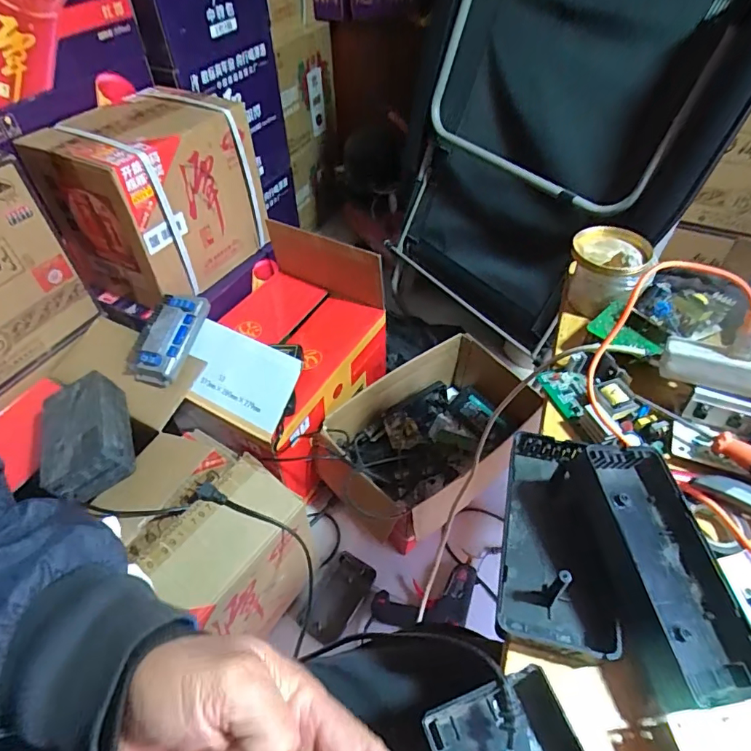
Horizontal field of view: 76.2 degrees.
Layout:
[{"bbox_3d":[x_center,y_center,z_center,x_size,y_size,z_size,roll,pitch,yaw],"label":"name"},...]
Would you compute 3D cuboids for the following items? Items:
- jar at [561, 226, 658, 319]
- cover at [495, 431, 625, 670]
[{"bbox_3d":[0.272,-0.117,0.567,0.087,0.086,0.095,0,48,0],"label":"jar"},{"bbox_3d":[0.145,0.130,0.385,0.081,0.032,0.171,11,49,11],"label":"cover"}]

